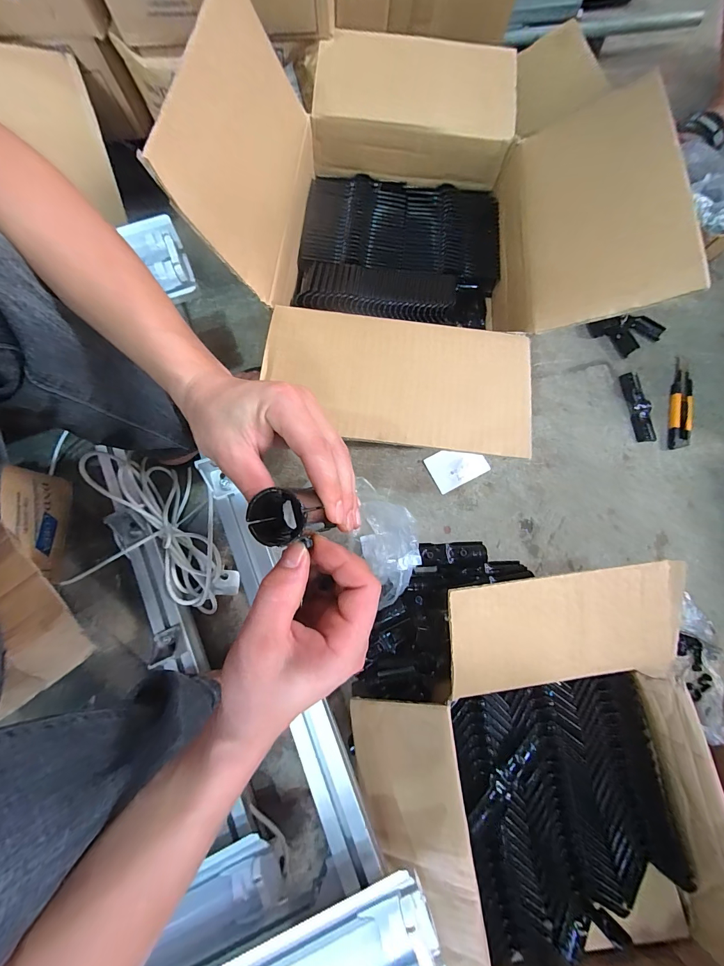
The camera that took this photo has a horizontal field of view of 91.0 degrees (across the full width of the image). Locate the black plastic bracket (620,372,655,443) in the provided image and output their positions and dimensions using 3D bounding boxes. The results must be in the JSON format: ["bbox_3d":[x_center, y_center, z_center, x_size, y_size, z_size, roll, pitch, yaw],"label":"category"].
[{"bbox_3d":[0.493,-0.135,0.630,0.032,0.018,0.126,-5,75,-2],"label":"black plastic bracket"}]

